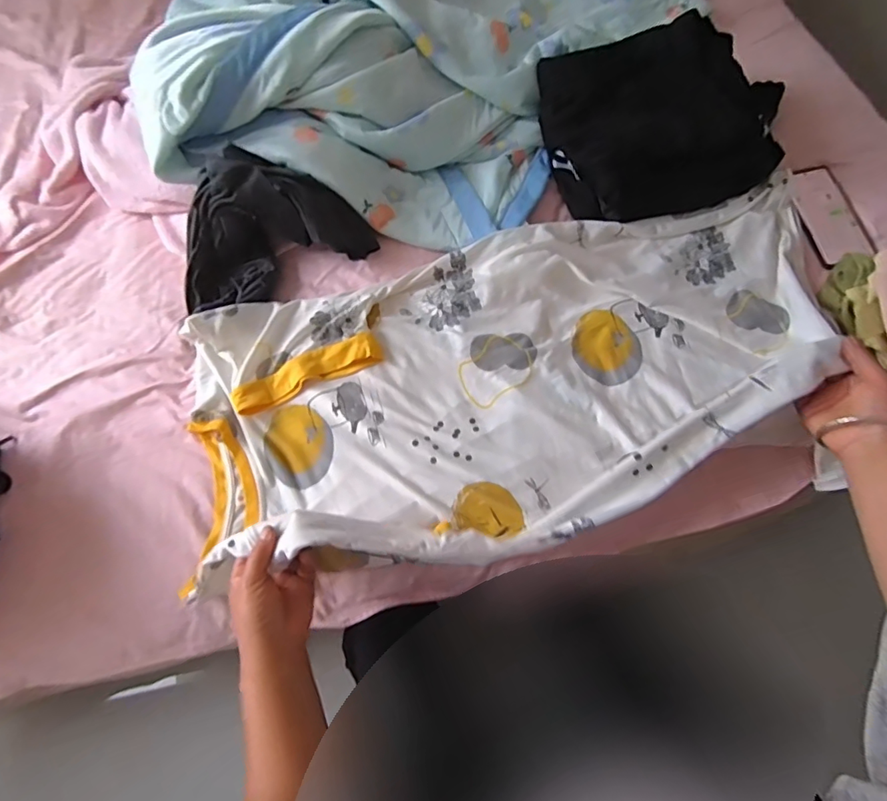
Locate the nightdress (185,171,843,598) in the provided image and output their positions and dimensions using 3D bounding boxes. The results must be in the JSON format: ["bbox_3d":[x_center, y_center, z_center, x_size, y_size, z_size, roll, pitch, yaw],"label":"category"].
[{"bbox_3d":[0.106,-0.049,0.604,0.804,0.115,0.382,-17,67,-4],"label":"nightdress"}]

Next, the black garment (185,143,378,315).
[{"bbox_3d":[-0.242,-0.230,0.683,0.255,0.145,0.135,-28,69,-9],"label":"black garment"}]

